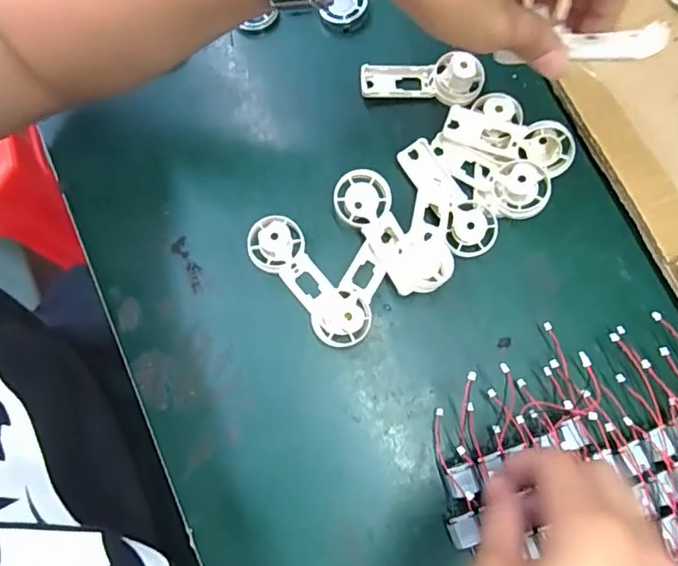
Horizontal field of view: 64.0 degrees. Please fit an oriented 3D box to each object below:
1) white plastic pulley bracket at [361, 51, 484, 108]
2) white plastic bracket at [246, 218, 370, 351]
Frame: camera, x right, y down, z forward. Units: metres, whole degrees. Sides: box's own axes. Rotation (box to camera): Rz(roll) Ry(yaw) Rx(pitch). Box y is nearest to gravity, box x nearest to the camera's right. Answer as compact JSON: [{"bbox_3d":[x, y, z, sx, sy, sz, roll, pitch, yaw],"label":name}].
[{"bbox_3d":[0.064,-0.157,0.415,0.092,0.021,0.039,7,78,2],"label":"white plastic pulley bracket"},{"bbox_3d":[-0.021,-0.001,0.376,0.038,0.027,0.104,-40,81,-8],"label":"white plastic bracket"}]

